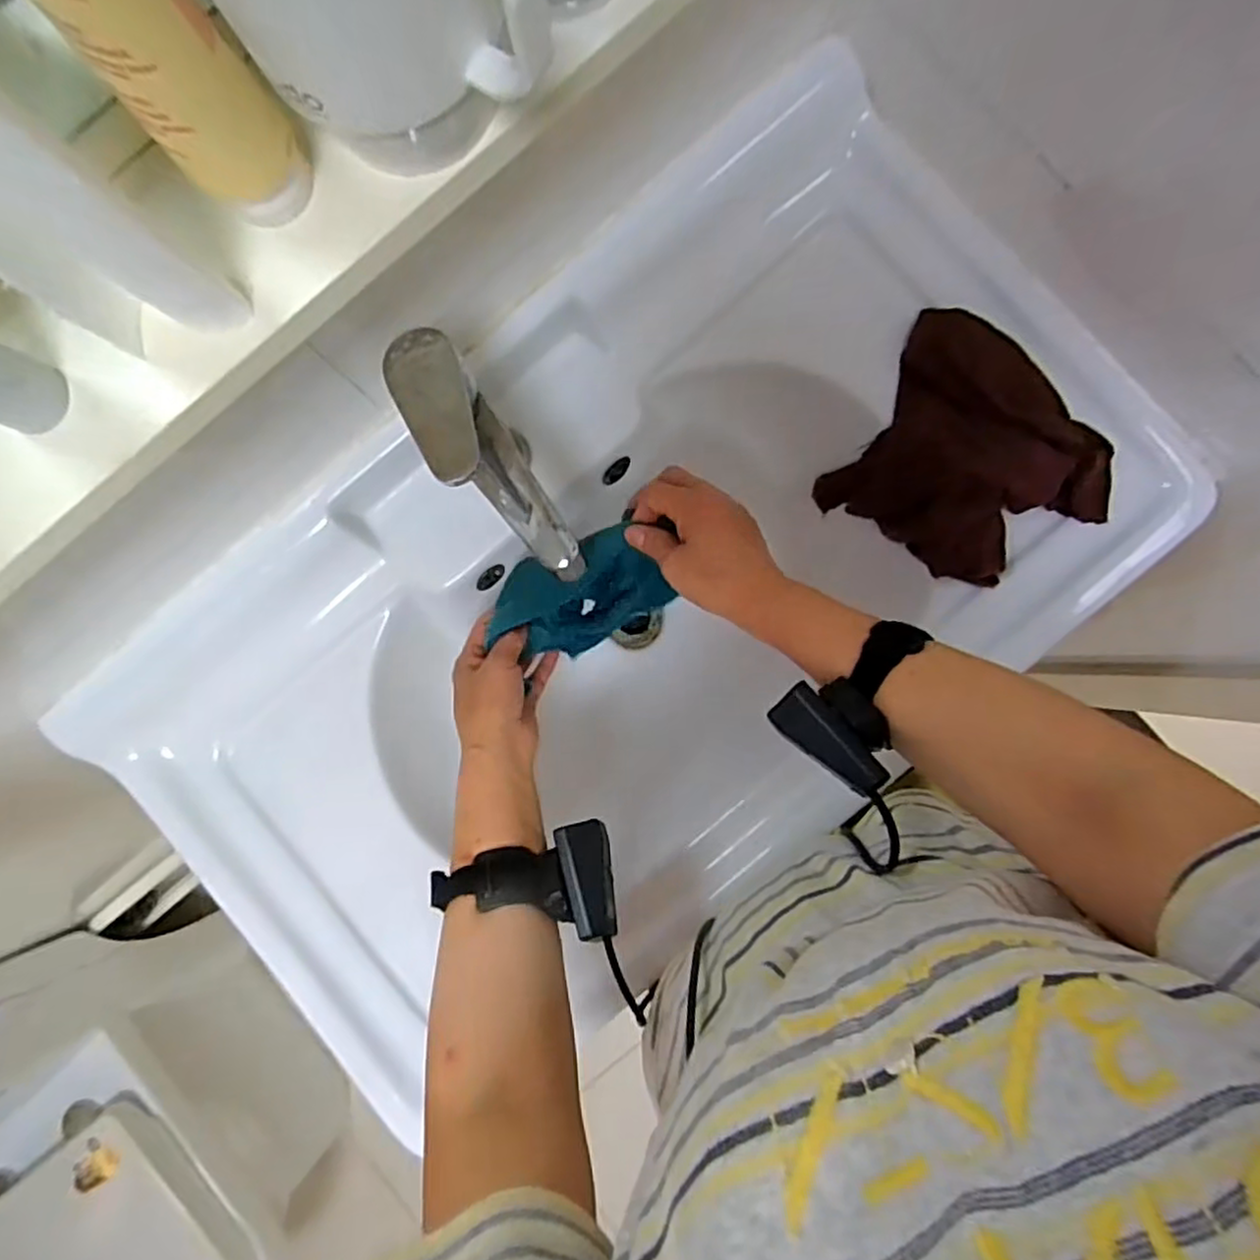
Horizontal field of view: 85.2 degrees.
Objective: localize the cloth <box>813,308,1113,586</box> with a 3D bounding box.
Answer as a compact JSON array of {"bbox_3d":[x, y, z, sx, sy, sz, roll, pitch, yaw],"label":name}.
[{"bbox_3d":[0.264,-0.136,0.571,0.153,0.109,0.200,-41,86,1],"label":"cloth"}]

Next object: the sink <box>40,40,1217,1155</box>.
[{"bbox_3d":[0.000,-0.017,0.607,0.803,0.183,0.448,-39,86,1],"label":"sink"}]

